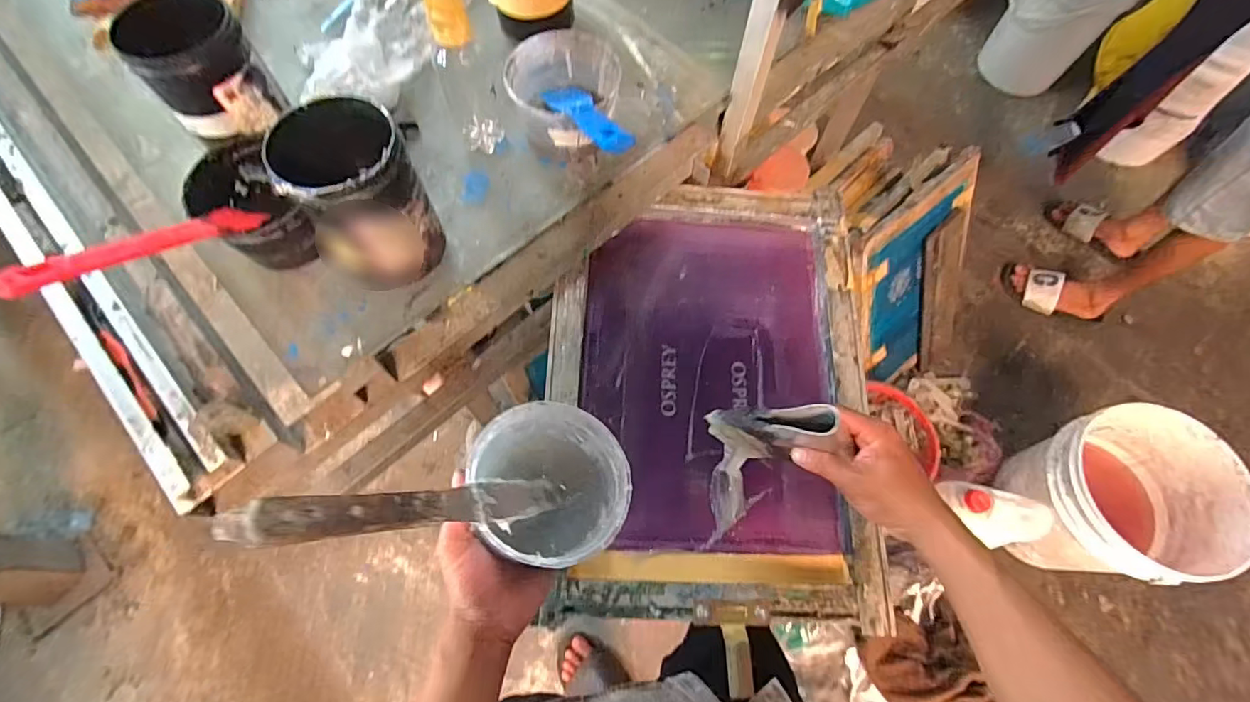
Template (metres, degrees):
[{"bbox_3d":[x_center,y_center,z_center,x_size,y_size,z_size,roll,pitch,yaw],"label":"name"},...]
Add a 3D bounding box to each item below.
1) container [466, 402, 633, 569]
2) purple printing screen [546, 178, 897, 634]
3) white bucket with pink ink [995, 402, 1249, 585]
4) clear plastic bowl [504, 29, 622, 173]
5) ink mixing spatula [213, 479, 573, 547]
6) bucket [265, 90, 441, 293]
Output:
[{"bbox_3d":[-0.071,0.120,0.465,0.129,0.096,0.130,-7,66,-29],"label":"container"},{"bbox_3d":[0.102,0.042,0.683,0.396,0.059,0.539,2,67,-1],"label":"purple printing screen"},{"bbox_3d":[1.012,0.309,1.156,0.296,0.335,0.304,0,64,-1],"label":"white bucket with pink ink"},{"bbox_3d":[-0.071,-0.295,0.646,0.122,0.088,0.129,0,64,-1],"label":"clear plastic bowl"},{"bbox_3d":[-0.124,0.105,0.366,0.011,0.260,0.027,-29,67,22],"label":"ink mixing spatula"},{"bbox_3d":[-0.244,-0.141,0.533,0.099,0.175,0.093,0,64,-1],"label":"bucket"}]

